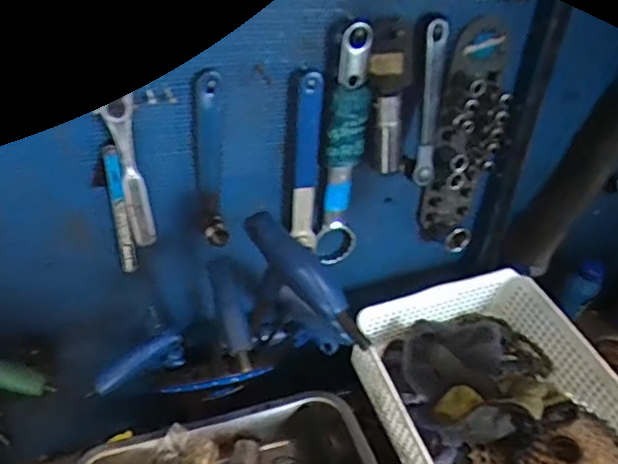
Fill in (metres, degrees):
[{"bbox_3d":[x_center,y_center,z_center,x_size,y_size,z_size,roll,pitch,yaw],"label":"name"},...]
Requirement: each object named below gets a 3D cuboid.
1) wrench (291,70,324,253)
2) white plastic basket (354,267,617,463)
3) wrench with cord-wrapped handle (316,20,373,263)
[{"bbox_3d":[-0.001,-0.065,0.568,0.026,0.180,0.016,4,34,-2],"label":"wrench"},{"bbox_3d":[0.214,0.207,0.622,0.246,0.111,0.332,-10,37,-21],"label":"white plastic basket"},{"bbox_3d":[0.035,-0.078,0.583,0.046,0.259,0.028,-5,39,-15],"label":"wrench with cord-wrapped handle"}]

